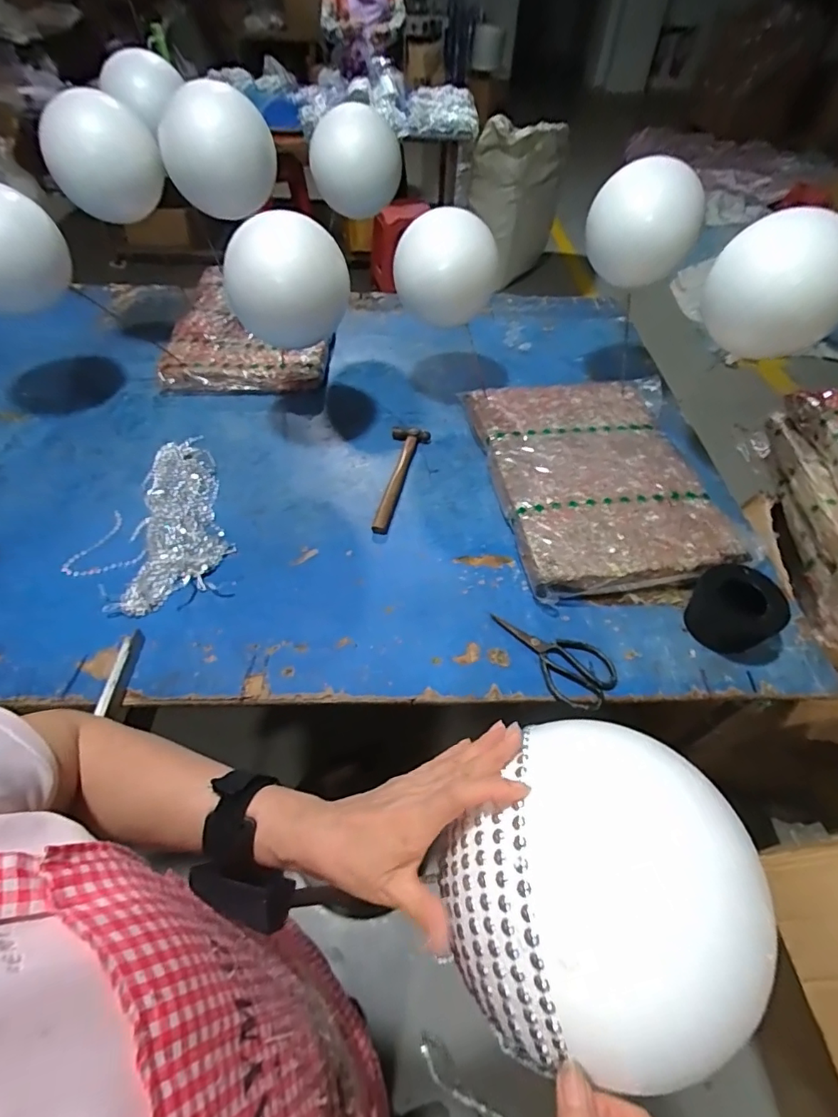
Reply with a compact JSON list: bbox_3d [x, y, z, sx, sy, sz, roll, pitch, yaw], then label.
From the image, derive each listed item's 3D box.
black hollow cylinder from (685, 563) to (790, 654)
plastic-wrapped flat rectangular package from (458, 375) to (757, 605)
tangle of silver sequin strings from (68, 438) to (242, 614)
[{"bbox_3d":[0.457,0.076,0.748,0.116,0.087,0.107,37,57,25],"label":"black hollow cylinder"},{"bbox_3d":[0.336,-0.159,0.951,0.405,0.063,0.535,-5,50,-7],"label":"plastic-wrapped flat rectangular package"},{"bbox_3d":[-0.456,-0.068,0.866,0.232,0.021,0.377,-15,52,-16],"label":"tangle of silver sequin strings"}]

